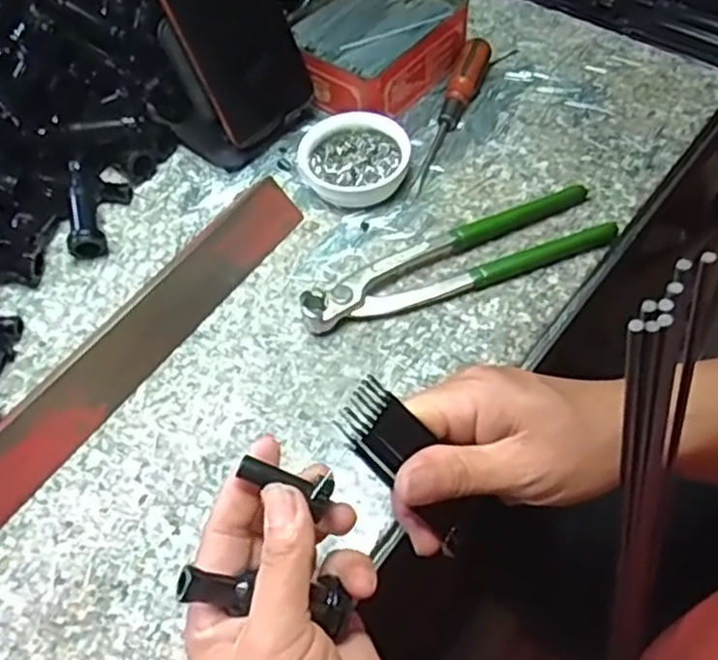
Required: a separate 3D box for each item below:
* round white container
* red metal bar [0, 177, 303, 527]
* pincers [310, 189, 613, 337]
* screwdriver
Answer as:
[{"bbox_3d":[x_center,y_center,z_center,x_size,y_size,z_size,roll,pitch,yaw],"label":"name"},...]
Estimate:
[{"bbox_3d":[-0.004,-0.116,0.475,0.072,0.021,0.068,-2,57,3],"label":"round white container"},{"bbox_3d":[-0.126,0.001,0.409,0.034,0.020,0.256,30,64,22],"label":"red metal bar"},{"bbox_3d":[0.061,-0.043,0.431,0.195,0.020,0.051,-23,58,-10],"label":"pincers"},{"bbox_3d":[0.067,-0.155,0.502,0.022,0.020,0.140,13,59,13],"label":"screwdriver"}]

